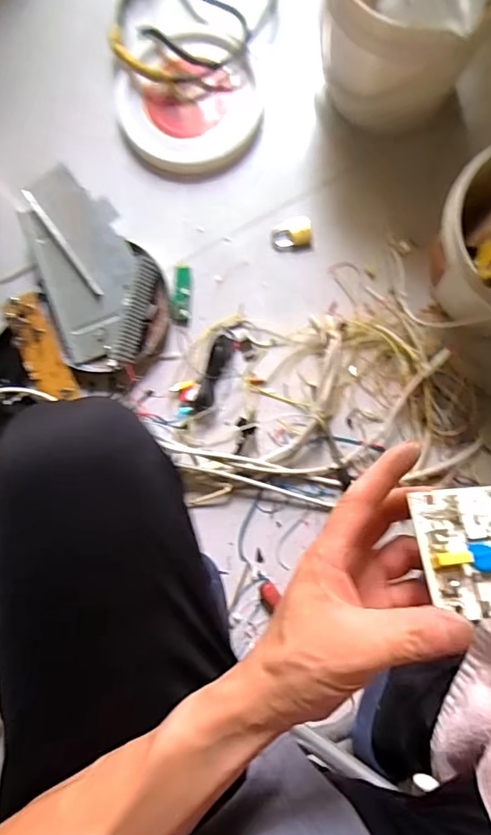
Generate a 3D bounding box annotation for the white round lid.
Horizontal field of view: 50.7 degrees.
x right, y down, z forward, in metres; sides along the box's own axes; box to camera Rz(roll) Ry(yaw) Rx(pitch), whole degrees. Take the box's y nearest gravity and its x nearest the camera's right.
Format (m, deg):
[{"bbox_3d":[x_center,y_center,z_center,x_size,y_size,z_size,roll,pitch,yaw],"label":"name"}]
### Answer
[{"bbox_3d":[-0.086,-0.484,0.796,0.224,0.029,0.210,0,85,2],"label":"white round lid"}]

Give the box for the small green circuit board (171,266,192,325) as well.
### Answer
[{"bbox_3d":[-0.094,-0.184,0.777,0.029,0.006,0.091,5,85,3],"label":"small green circuit board"}]

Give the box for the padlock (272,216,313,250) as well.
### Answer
[{"bbox_3d":[0.069,-0.277,0.774,0.058,0.012,0.045,-6,85,2],"label":"padlock"}]

